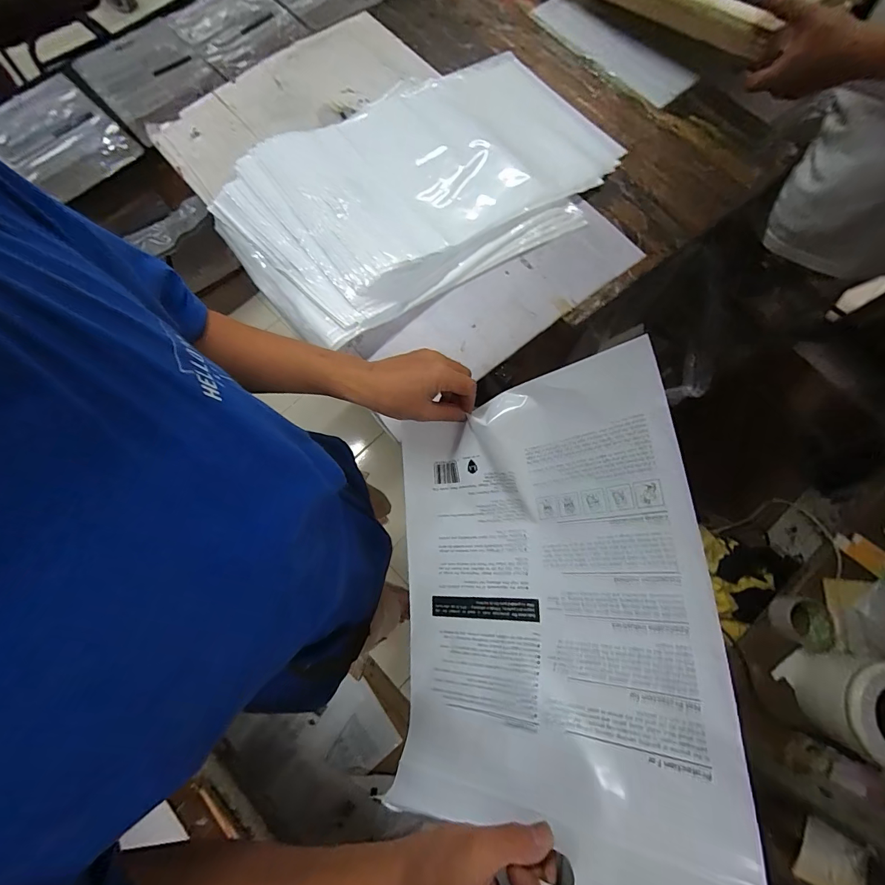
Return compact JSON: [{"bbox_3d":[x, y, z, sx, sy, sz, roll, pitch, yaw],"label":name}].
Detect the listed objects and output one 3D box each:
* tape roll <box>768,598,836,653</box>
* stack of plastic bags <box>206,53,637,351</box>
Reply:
[{"bbox_3d":[0.734,0.370,0.818,0.093,0.053,0.096,16,75,4],"label":"tape roll"},{"bbox_3d":[-0.021,-0.409,0.603,0.606,0.054,0.377,-32,76,-9],"label":"stack of plastic bags"}]

